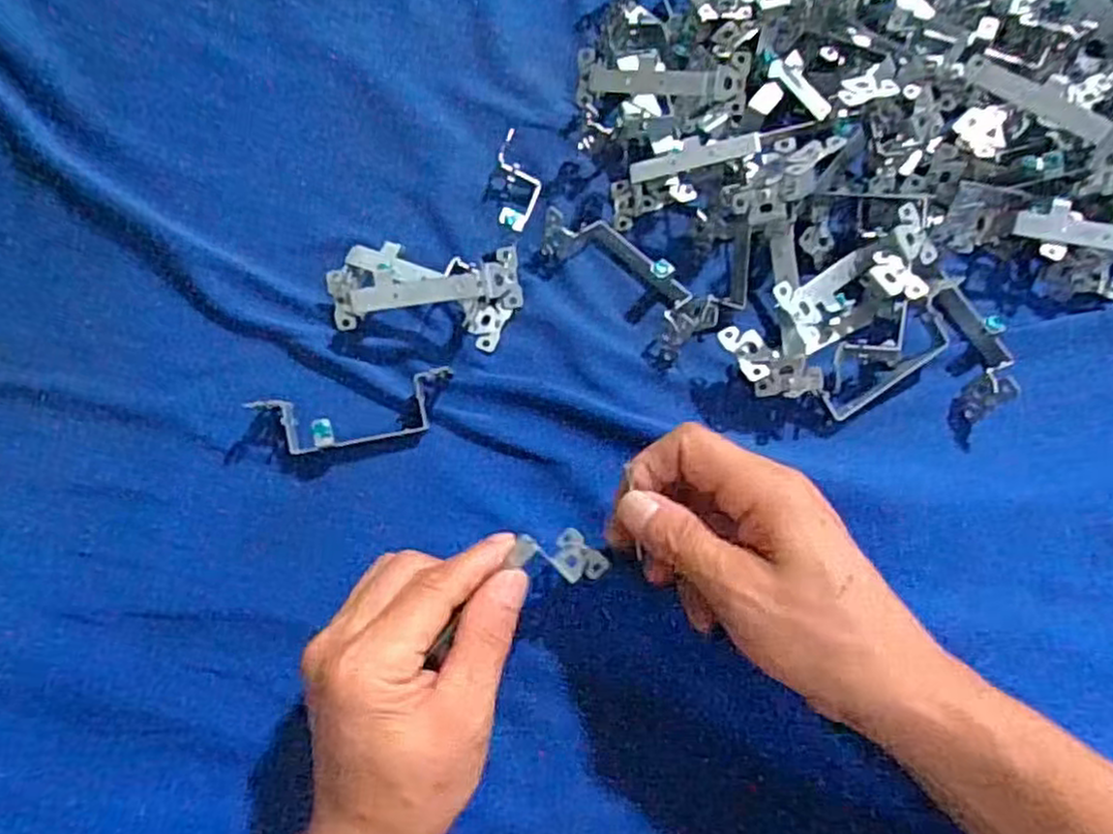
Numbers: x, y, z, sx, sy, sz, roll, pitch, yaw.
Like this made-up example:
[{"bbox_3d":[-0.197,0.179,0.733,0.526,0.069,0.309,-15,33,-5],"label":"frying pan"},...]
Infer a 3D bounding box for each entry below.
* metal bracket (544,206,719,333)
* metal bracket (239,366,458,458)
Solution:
[{"bbox_3d":[0.039,-0.084,0.418,0.120,0.022,0.029,39,75,16],"label":"metal bracket"},{"bbox_3d":[-0.105,-0.002,0.393,0.104,0.021,0.034,-14,69,-3],"label":"metal bracket"}]

